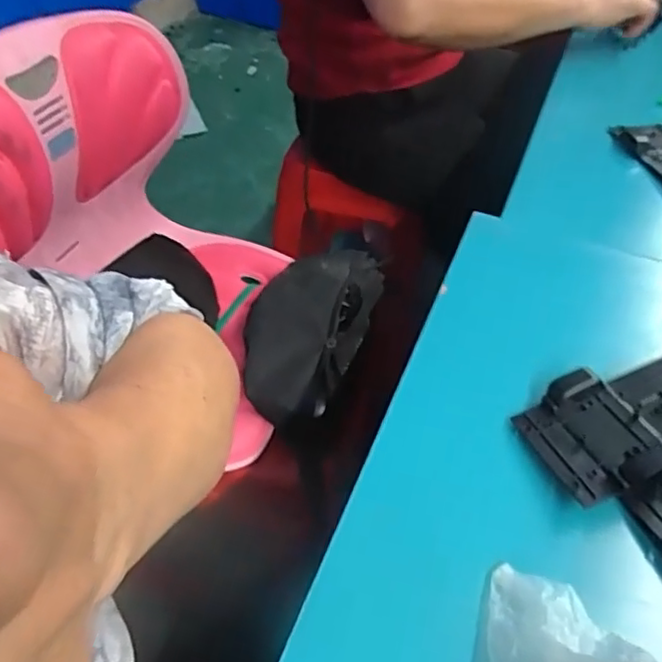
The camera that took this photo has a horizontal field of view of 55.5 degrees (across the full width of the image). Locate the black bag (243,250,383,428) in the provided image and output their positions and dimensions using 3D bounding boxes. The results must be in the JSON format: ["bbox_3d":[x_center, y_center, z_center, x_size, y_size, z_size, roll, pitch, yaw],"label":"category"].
[{"bbox_3d":[-0.024,-0.010,0.728,0.129,0.064,0.238,16,46,13],"label":"black bag"}]

